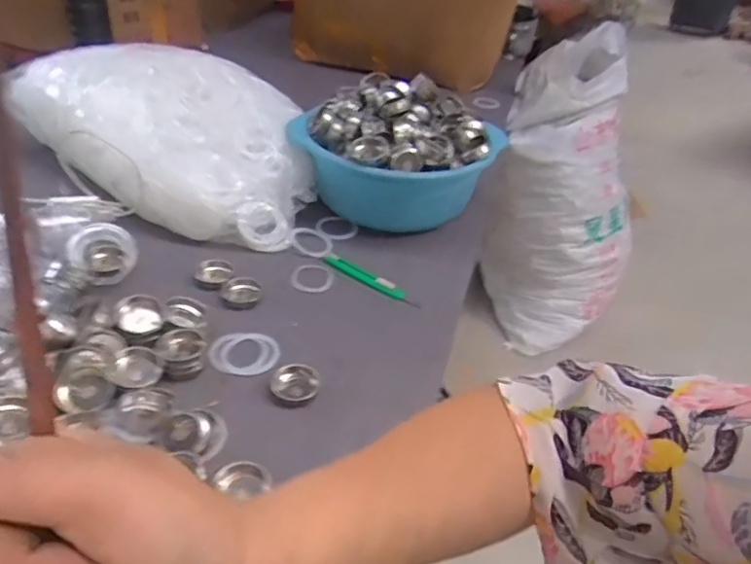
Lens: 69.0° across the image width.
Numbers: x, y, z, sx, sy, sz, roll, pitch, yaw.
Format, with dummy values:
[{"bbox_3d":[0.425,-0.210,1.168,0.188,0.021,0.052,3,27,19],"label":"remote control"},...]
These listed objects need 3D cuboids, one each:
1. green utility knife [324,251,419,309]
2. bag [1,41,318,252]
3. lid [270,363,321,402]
[{"bbox_3d":[-0.007,-0.005,0.691,0.137,0.012,0.019,26,41,24],"label":"green utility knife"},{"bbox_3d":[-0.302,-0.219,0.790,0.468,0.165,0.241,21,39,19],"label":"bag"},{"bbox_3d":[-0.079,0.101,0.542,0.046,0.014,0.040,1,52,-5],"label":"lid"}]

